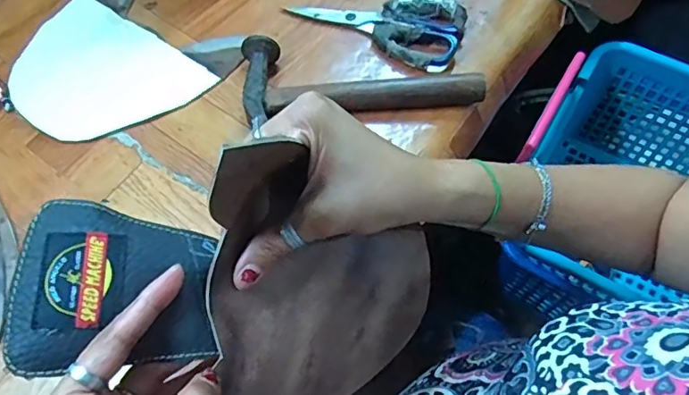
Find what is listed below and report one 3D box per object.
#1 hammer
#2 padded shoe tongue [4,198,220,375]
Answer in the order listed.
[{"bbox_3d":[0.014,-0.113,0.484,0.210,0.029,0.090,-7,61,-3],"label":"hammer"},{"bbox_3d":[-0.120,0.044,0.281,0.098,0.012,0.085,3,70,-23],"label":"padded shoe tongue"}]

